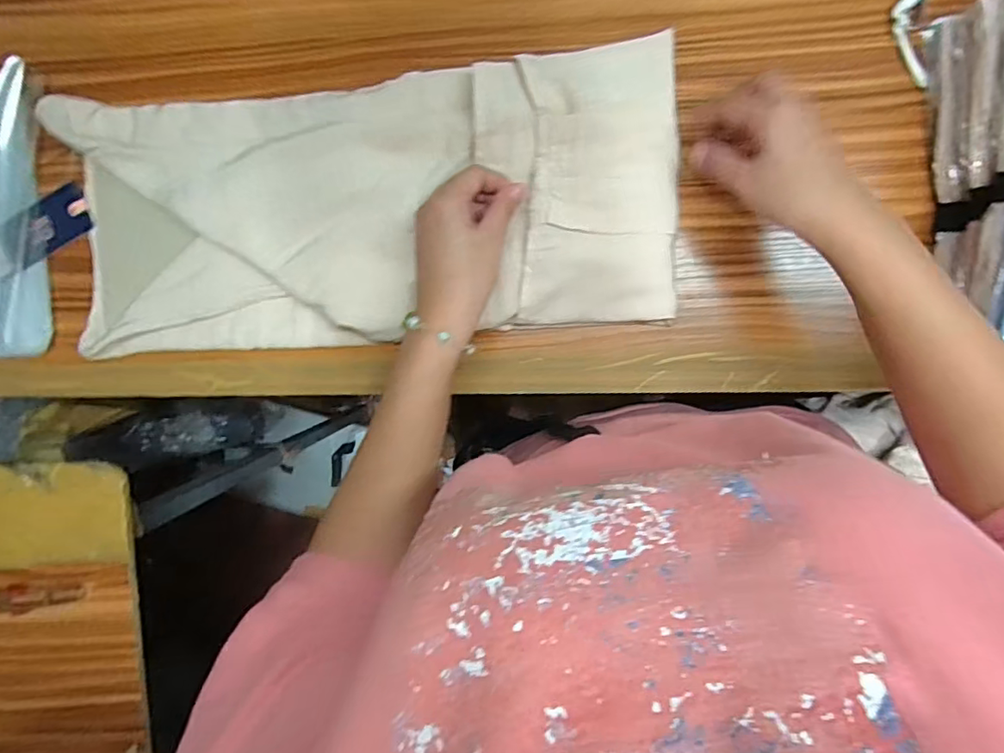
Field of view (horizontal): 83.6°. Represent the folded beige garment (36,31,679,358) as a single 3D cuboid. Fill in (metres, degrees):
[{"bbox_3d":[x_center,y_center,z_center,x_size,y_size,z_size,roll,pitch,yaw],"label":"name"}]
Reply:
[{"bbox_3d":[-0.112,-0.130,0.447,0.484,0.028,0.200,-4,98,8],"label":"folded beige garment"}]

